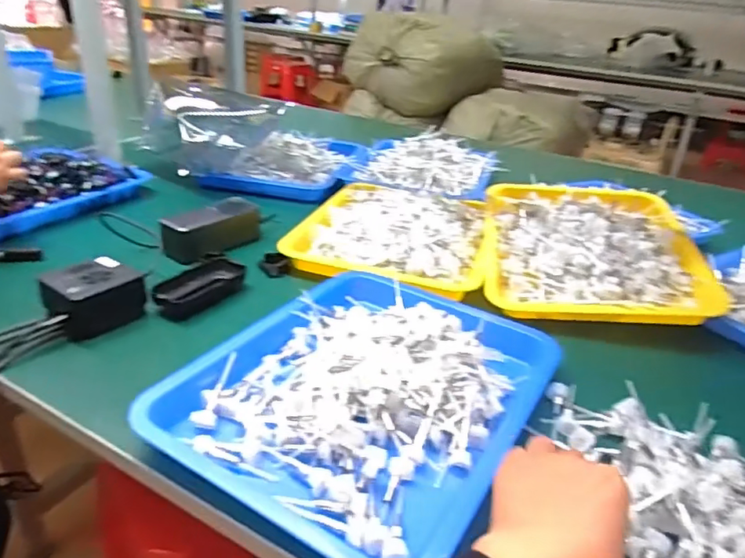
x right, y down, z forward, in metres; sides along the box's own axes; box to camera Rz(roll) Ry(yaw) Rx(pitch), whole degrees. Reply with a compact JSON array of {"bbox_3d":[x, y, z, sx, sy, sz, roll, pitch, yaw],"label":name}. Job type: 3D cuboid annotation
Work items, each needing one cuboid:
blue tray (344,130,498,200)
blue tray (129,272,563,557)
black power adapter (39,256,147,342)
[{"bbox_3d":[0.095,-0.224,1.028,0.256,0.065,0.240,11,29,12],"label":"blue tray"},{"bbox_3d":[-0.002,0.086,0.480,0.266,0.046,0.314,19,31,24],"label":"blue tray"},{"bbox_3d":[-0.289,0.018,0.572,0.062,0.051,0.085,26,35,34],"label":"black power adapter"}]

